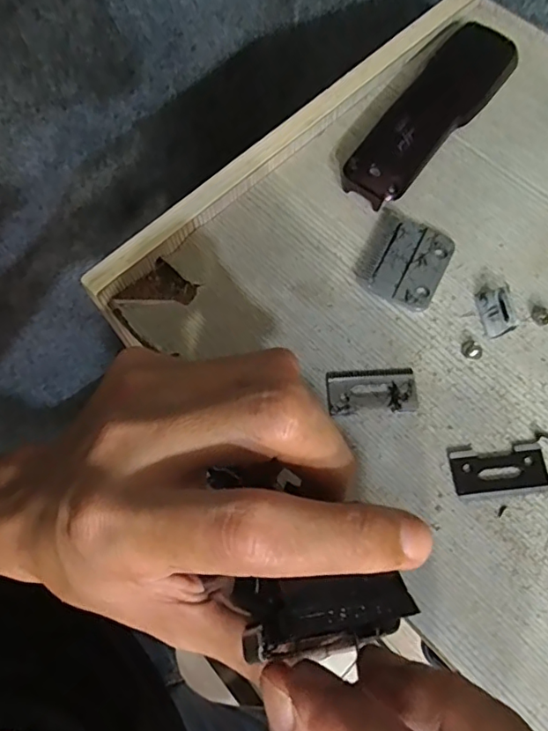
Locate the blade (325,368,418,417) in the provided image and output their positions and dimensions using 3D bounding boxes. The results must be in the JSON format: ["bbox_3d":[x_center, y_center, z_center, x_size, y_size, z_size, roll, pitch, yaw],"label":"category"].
[{"bbox_3d":[0.045,0.012,0.242,0.040,0.004,0.021,-4,70,1],"label":"blade"}]

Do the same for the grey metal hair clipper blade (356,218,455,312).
[{"bbox_3d":[0.066,-0.052,0.264,0.039,0.005,0.045,24,73,11],"label":"grey metal hair clipper blade"}]

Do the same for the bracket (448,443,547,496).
[{"bbox_3d":[0.097,0.045,0.227,0.040,0.004,0.019,-5,70,1],"label":"bracket"}]

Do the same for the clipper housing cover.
[{"bbox_3d":[0.090,-0.143,0.288,0.038,0.019,0.140,35,75,14],"label":"clipper housing cover"}]

